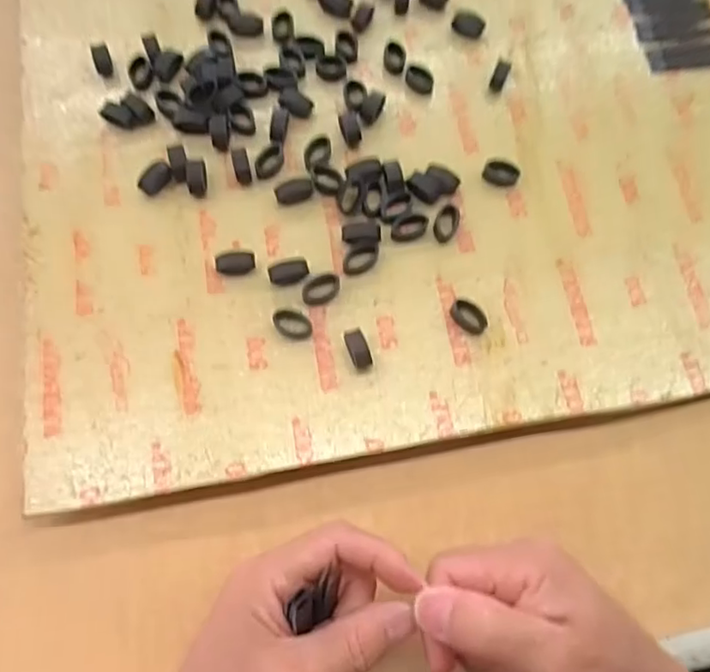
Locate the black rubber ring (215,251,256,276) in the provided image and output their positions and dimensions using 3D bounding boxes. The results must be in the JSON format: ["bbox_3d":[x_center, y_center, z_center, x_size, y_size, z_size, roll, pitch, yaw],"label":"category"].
[{"bbox_3d":[-0.067,-0.041,0.348,0.022,0.007,0.012,-2,72,-2],"label":"black rubber ring"}]

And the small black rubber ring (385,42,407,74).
[{"bbox_3d":[0.026,-0.177,0.397,0.014,0.008,0.020,5,73,-1],"label":"small black rubber ring"}]

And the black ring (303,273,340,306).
[{"bbox_3d":[-0.019,-0.026,0.344,0.022,0.008,0.014,-34,76,-11],"label":"black ring"}]

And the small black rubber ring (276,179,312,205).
[{"bbox_3d":[-0.036,-0.084,0.363,0.021,0.009,0.010,-15,73,-6],"label":"small black rubber ring"}]

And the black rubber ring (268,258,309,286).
[{"bbox_3d":[-0.037,-0.036,0.346,0.022,0.009,0.012,-12,72,-5],"label":"black rubber ring"}]

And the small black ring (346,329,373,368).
[{"bbox_3d":[0.002,0.007,0.333,0.010,0.010,0.021,-17,73,-7],"label":"small black ring"}]

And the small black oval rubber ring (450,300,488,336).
[{"bbox_3d":[0.063,-0.011,0.344,0.023,0.006,0.015,43,76,12],"label":"small black oval rubber ring"}]

